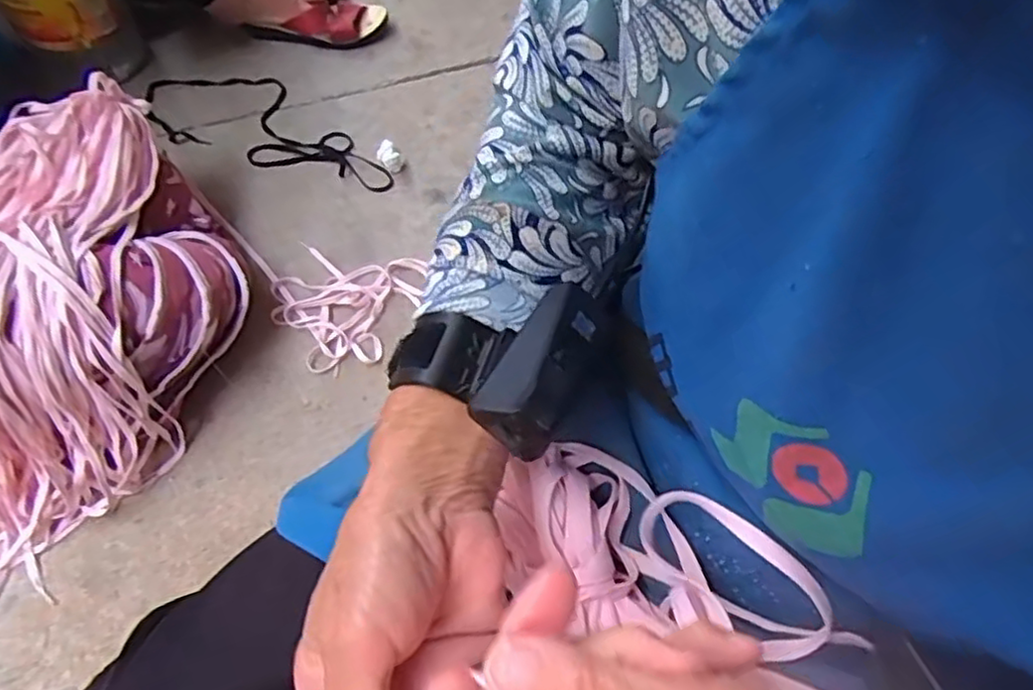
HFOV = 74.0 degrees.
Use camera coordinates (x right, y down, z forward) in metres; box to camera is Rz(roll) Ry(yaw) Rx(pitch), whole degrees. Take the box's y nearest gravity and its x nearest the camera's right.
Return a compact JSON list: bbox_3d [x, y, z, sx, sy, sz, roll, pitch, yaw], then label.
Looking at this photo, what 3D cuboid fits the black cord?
[{"bbox_3d":[-0.377,-0.342,1.043,0.437,0.024,0.166,16,63,9],"label":"black cord"}]

